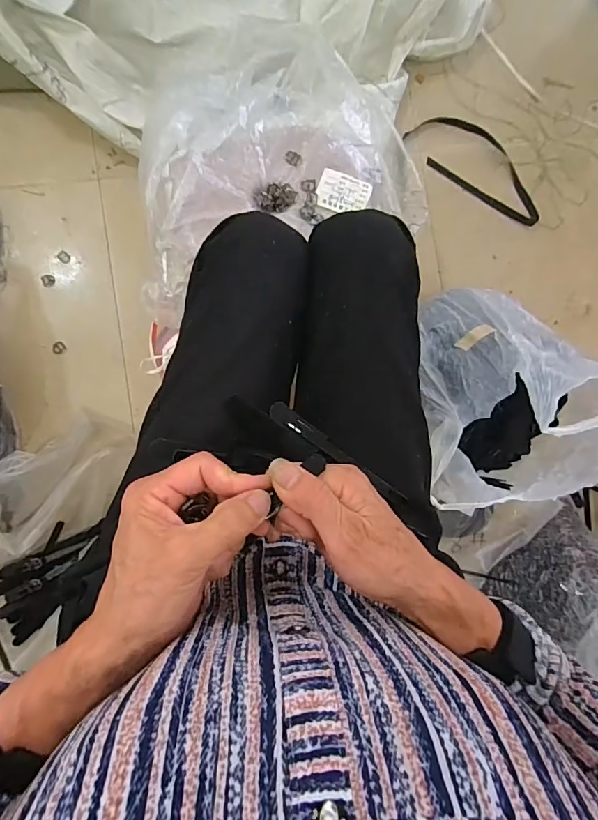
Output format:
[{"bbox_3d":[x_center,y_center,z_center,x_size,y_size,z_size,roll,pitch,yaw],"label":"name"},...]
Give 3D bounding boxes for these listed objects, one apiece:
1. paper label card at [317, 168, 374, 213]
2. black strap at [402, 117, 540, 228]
[{"bbox_3d":[0.064,-0.310,0.614,0.074,0.005,0.058,15,86,-6],"label":"paper label card"},{"bbox_3d":[0.359,-0.488,0.842,0.301,0.022,0.125,32,85,-4],"label":"black strap"}]

